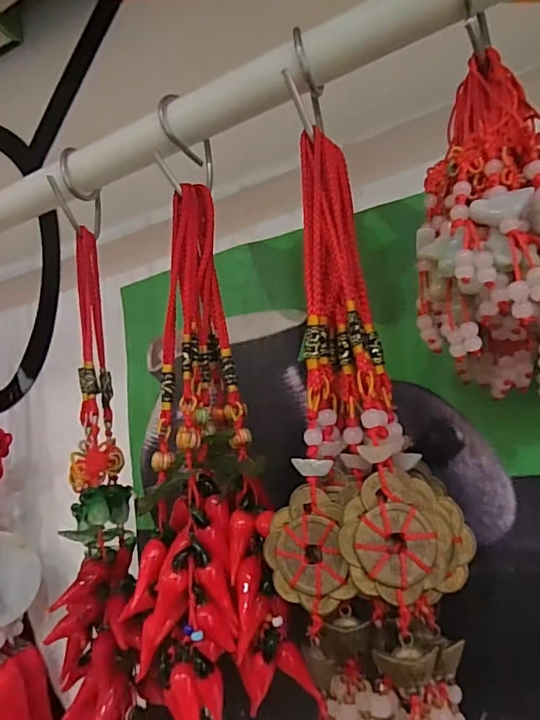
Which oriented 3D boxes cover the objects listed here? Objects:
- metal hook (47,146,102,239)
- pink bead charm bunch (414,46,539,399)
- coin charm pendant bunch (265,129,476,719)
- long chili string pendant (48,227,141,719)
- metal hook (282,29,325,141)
[{"bbox_3d":[-0.097,-0.084,0.263,0.009,0.040,0.032,-8,-9,16],"label":"metal hook"},{"bbox_3d":[0.076,-0.040,0.162,0.059,0.093,0.064,-11,-10,31],"label":"pink bead charm bunch"},{"bbox_3d":[0.029,0.024,0.176,0.051,0.205,0.032,-11,-10,31],"label":"coin charm pendant bunch"},{"bbox_3d":[-0.073,0.091,0.226,0.036,0.301,0.046,-3,-9,-18],"label":"long chili string pendant"},{"bbox_3d":[0.015,-0.106,0.202,0.005,0.041,0.025,-12,-10,37],"label":"metal hook"}]

